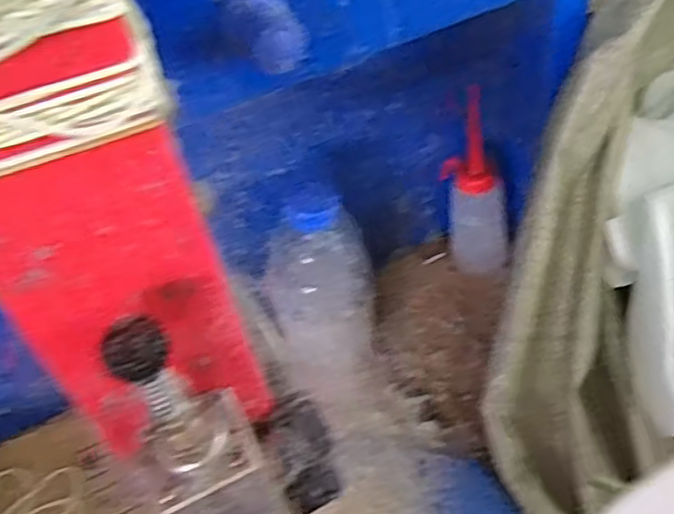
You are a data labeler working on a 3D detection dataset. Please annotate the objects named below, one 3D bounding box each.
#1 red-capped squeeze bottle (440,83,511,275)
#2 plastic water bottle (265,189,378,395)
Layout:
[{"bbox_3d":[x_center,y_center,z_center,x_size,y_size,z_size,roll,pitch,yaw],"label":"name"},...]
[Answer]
[{"bbox_3d":[0.124,-0.061,0.640,0.049,0.169,0.058,-10,46,1],"label":"red-capped squeeze bottle"},{"bbox_3d":[-0.011,0.034,0.586,0.084,0.164,0.076,-10,46,1],"label":"plastic water bottle"}]

